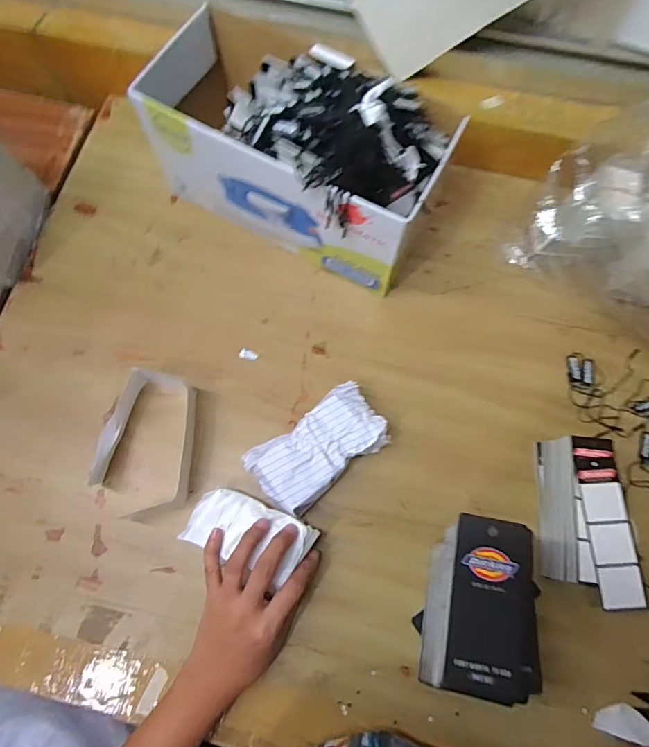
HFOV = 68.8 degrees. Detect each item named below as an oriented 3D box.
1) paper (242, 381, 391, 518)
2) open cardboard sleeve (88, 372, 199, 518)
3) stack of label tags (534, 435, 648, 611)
[{"bbox_3d":[-0.006,0.071,0.433,0.125,0.044,0.073,-37,77,-11],"label":"paper"},{"bbox_3d":[-0.165,0.062,0.436,0.078,0.035,0.136,2,73,0],"label":"open cardboard sleeve"},{"bbox_3d":[0.226,0.126,0.415,0.061,0.047,0.134,2,73,0],"label":"stack of label tags"}]

